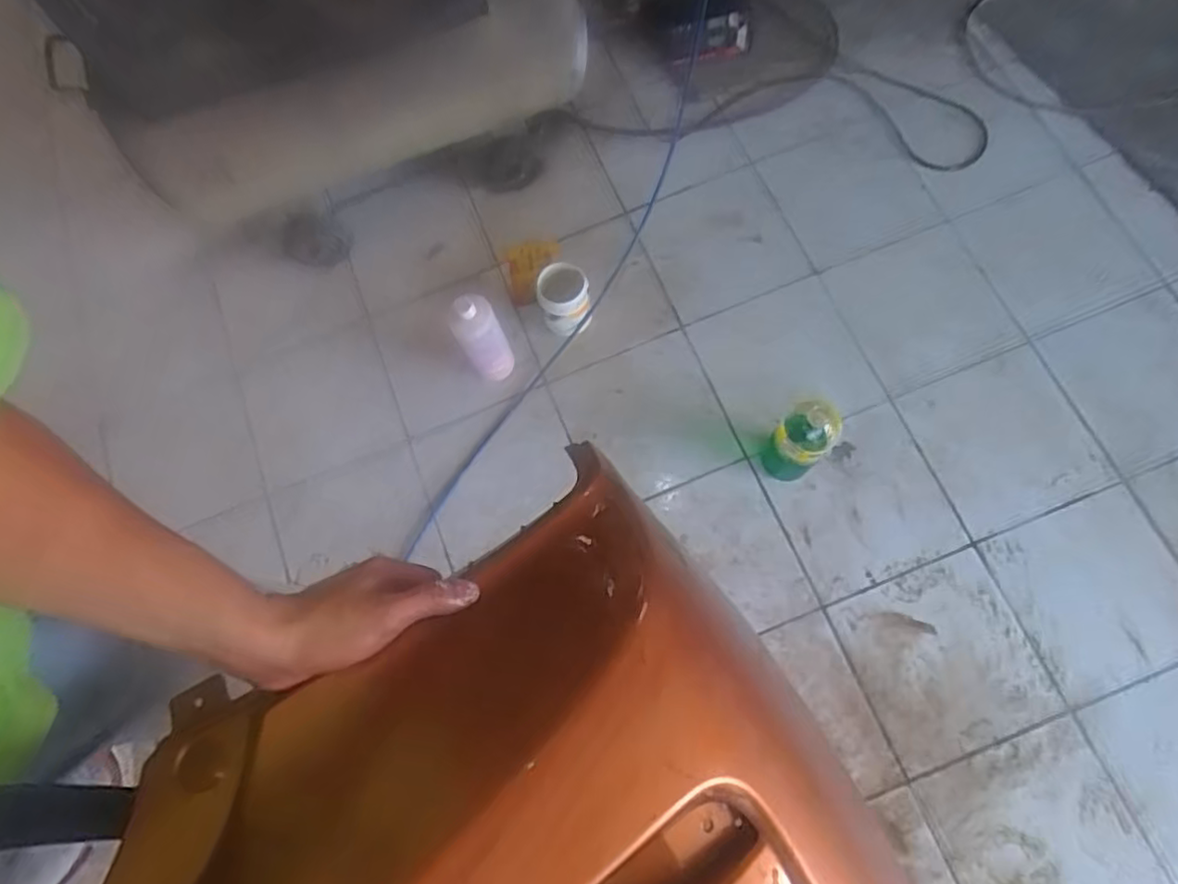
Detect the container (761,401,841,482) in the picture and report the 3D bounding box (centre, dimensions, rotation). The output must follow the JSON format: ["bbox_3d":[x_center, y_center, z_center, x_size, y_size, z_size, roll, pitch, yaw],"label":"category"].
[{"bbox_3d":[0.350,0.011,1.115,0.082,0.260,0.092,-34,78,-10],"label":"container"}]

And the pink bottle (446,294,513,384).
[{"bbox_3d":[-0.191,-0.184,1.164,0.078,0.245,0.077,-35,74,-6],"label":"pink bottle"}]

